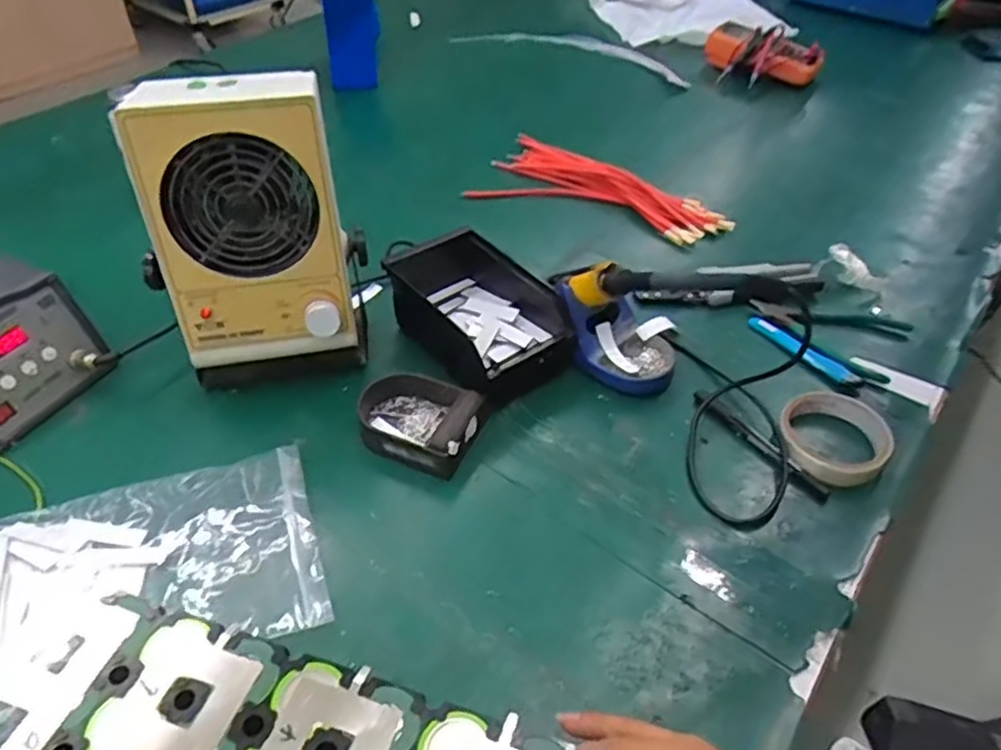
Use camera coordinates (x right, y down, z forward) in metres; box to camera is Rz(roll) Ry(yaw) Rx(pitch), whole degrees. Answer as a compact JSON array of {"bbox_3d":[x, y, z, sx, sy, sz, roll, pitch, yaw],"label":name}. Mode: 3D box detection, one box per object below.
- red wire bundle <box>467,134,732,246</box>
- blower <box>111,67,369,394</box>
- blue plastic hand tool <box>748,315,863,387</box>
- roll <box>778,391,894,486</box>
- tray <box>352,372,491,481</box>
[{"bbox_3d":[0.132,-0.233,0.885,0.322,0.044,0.123,16,46,14],"label":"red wire bundle"},{"bbox_3d":[-0.199,-0.108,0.581,0.150,0.248,0.110,-4,45,-7],"label":"blower"},{"bbox_3d":[0.296,-0.025,0.681,0.018,0.014,0.121,-31,53,-29],"label":"blue plastic hand tool"},{"bbox_3d":[0.281,0.047,0.585,0.083,0.030,0.091,1,45,-1],"label":"roll"},{"bbox_3d":[-0.075,0.034,0.587,0.109,0.039,0.076,17,47,15],"label":"tray"}]

